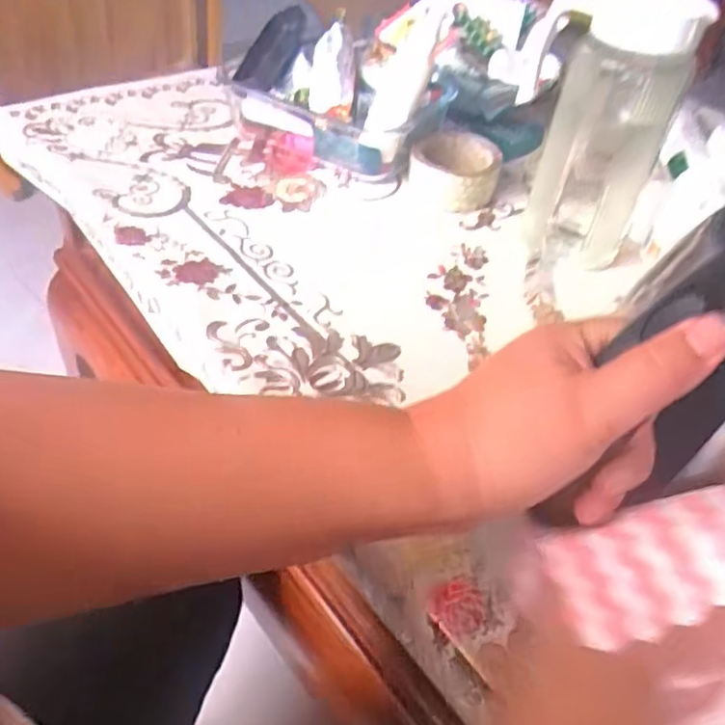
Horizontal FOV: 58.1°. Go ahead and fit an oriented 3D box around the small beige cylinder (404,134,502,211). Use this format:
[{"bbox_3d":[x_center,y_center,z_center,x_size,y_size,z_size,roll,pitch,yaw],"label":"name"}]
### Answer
[{"bbox_3d":[0.087,-0.182,0.622,0.084,0.037,0.089,12,45,5],"label":"small beige cylinder"}]

